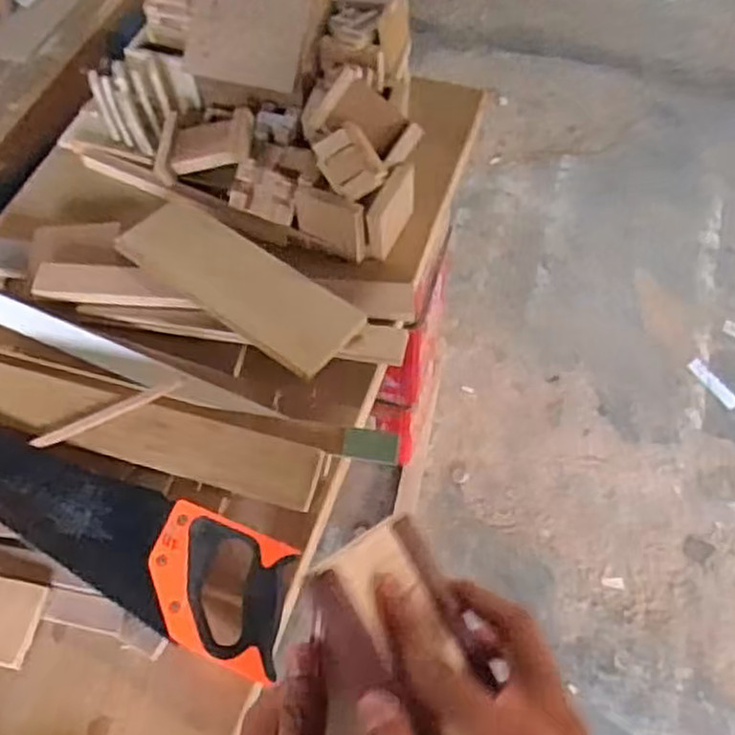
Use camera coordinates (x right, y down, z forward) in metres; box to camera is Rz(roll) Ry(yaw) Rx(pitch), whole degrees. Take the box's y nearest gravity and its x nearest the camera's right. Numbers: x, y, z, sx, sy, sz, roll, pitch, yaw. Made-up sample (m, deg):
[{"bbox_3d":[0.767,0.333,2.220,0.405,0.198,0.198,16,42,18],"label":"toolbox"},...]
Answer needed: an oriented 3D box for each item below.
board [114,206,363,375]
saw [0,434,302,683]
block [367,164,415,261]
[{"bbox_3d":[-0.141,-0.095,0.812,0.281,0.012,0.099,35,63,16],"label":"board"},{"bbox_3d":[-0.309,0.129,0.691,0.512,0.035,0.106,19,60,13],"label":"saw"},{"bbox_3d":[0.027,-0.180,0.876,0.024,0.078,0.090,28,62,17],"label":"block"}]

